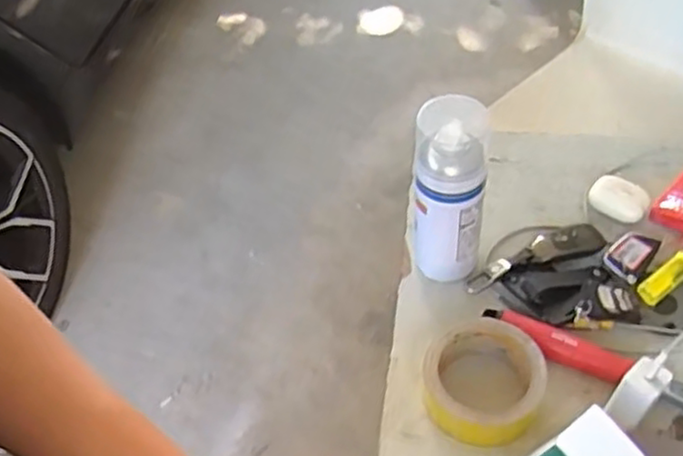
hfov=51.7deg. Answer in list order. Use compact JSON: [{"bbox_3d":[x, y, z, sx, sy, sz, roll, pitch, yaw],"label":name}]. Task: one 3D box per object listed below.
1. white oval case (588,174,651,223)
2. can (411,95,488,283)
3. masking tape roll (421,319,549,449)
[{"bbox_3d":[0.301,-0.031,0.765,0.060,0.016,0.048,27,59,25],"label":"white oval case"},{"bbox_3d":[0.102,-0.030,0.669,0.066,0.193,0.061,8,53,12],"label":"can"},{"bbox_3d":[0.126,0.136,0.628,0.102,0.047,0.097,-3,51,4],"label":"masking tape roll"}]

